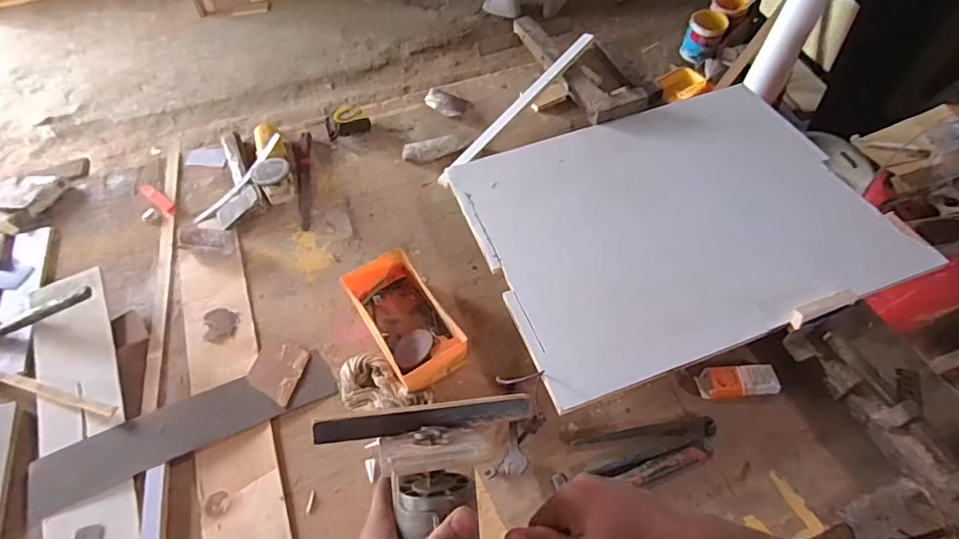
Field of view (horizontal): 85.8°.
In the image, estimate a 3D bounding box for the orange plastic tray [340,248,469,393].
[{"bbox_3d":[-0.133,0.090,0.912,0.121,0.073,0.248,-29,59,-18],"label":"orange plastic tray"}]

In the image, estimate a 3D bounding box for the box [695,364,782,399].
[{"bbox_3d":[0.418,0.178,0.827,0.125,0.019,0.049,-4,55,-1],"label":"box"}]

